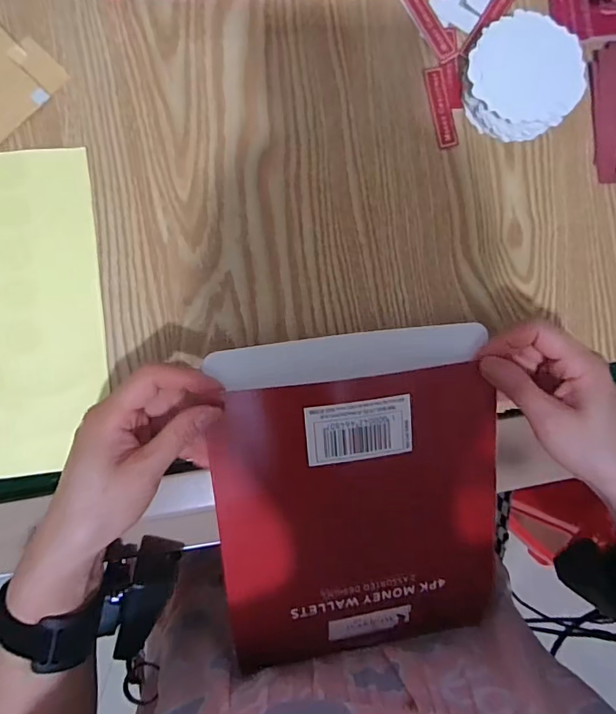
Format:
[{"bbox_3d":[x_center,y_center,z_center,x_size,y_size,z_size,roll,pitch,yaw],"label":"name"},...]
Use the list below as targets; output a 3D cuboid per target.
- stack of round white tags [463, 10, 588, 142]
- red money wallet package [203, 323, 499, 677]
[{"bbox_3d":[0.151,-0.197,0.349,0.079,0.032,0.076,33,88,-5],"label":"stack of round white tags"},{"bbox_3d":[0.036,0.096,0.326,0.184,0.019,0.217,-7,100,-9],"label":"red money wallet package"}]

